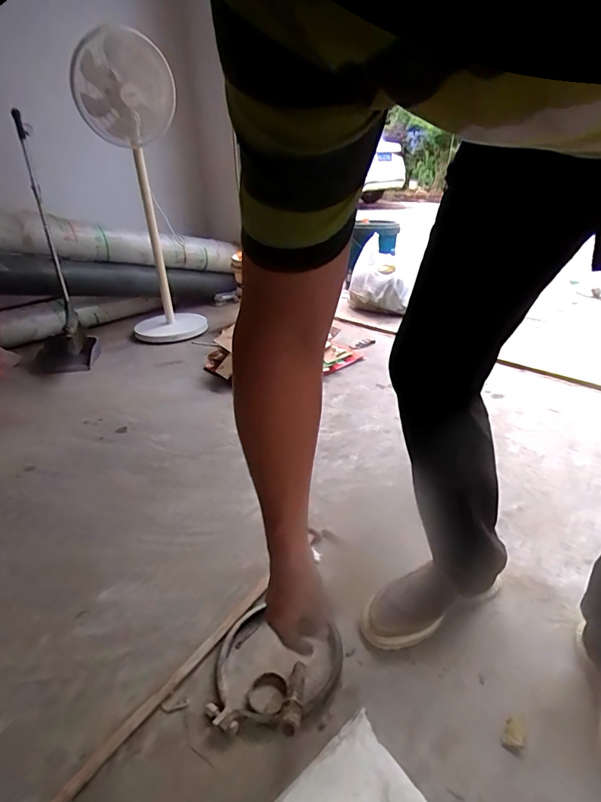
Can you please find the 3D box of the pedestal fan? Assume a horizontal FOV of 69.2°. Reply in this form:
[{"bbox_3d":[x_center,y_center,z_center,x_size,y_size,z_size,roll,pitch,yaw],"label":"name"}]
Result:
[{"bbox_3d":[-0.604,-0.781,1.724,0.312,1.103,0.352,-10,31,-14],"label":"pedestal fan"}]

